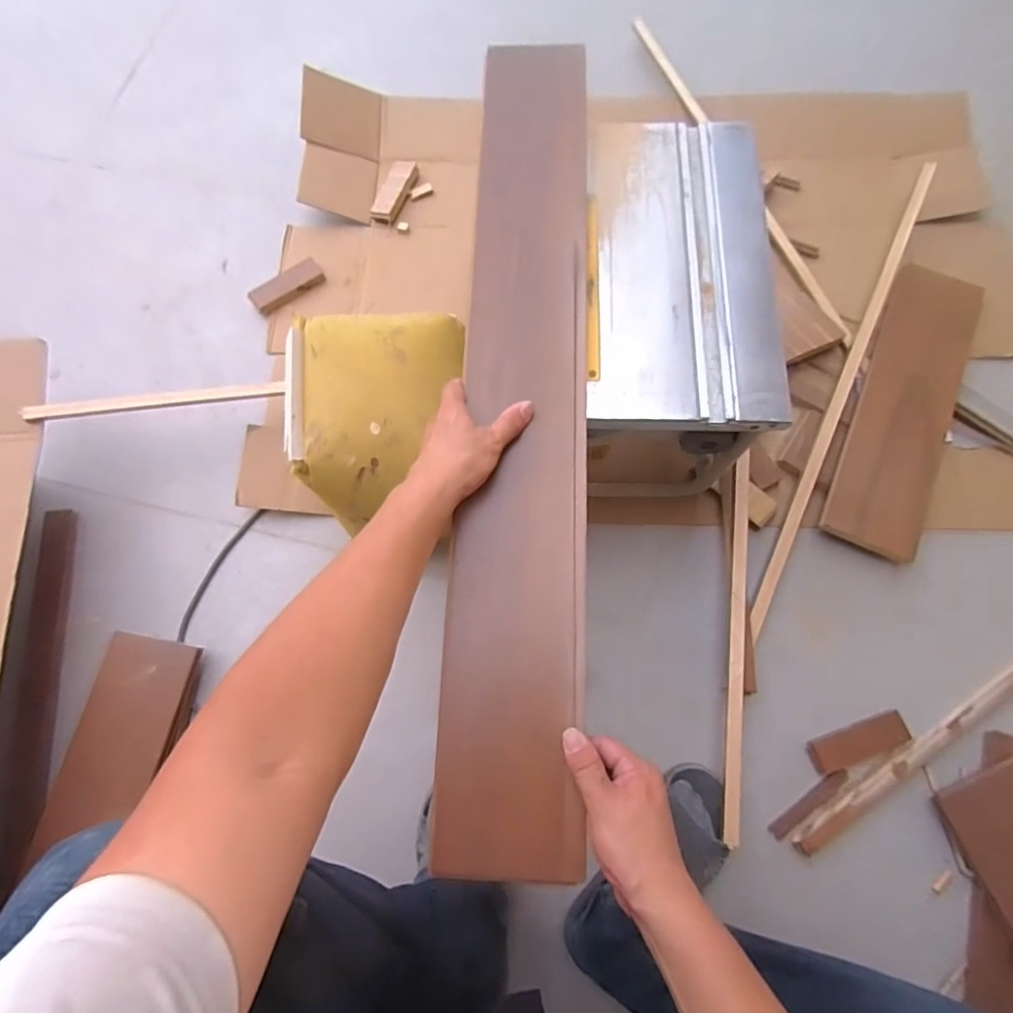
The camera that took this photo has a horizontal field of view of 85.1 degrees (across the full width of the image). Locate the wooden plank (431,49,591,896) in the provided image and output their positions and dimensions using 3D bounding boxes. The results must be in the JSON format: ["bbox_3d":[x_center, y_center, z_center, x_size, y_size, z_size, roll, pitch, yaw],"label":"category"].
[{"bbox_3d":[0.020,-0.124,0.556,0.124,0.023,0.860,2,75,3],"label":"wooden plank"}]

